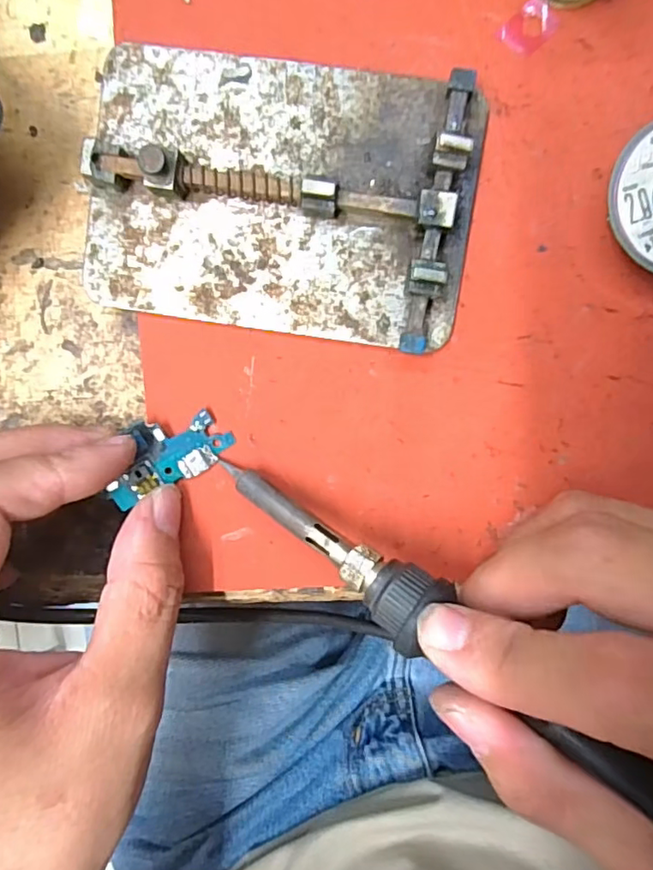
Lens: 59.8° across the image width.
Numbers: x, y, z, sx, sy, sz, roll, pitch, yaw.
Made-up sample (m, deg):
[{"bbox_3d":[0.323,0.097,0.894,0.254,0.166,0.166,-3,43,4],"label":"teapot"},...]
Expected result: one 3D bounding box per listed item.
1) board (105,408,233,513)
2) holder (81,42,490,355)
[{"bbox_3d":[-0.053,0.006,0.184,0.041,0.005,0.022,-31,94,-7],"label":"board"},{"bbox_3d":[-0.014,-0.072,0.170,0.116,0.019,0.078,9,98,2],"label":"holder"}]

